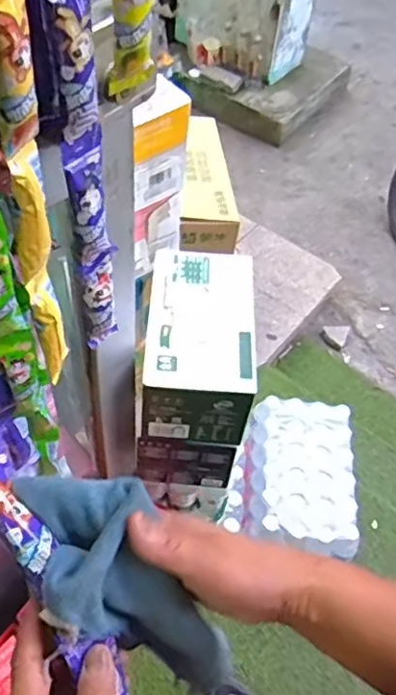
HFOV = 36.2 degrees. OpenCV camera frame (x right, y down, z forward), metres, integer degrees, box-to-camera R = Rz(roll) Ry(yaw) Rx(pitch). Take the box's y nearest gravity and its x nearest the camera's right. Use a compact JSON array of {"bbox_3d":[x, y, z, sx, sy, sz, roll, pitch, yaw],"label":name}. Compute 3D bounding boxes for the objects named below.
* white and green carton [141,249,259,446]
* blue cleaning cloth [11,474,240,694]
[{"bbox_3d":[0.003,-0.008,0.967,0.162,0.141,0.283,4,53,-2],"label":"white and green carton"},{"bbox_3d":[-0.040,0.161,0.389,0.061,0.198,0.086,0,41,45],"label":"blue cleaning cloth"}]

